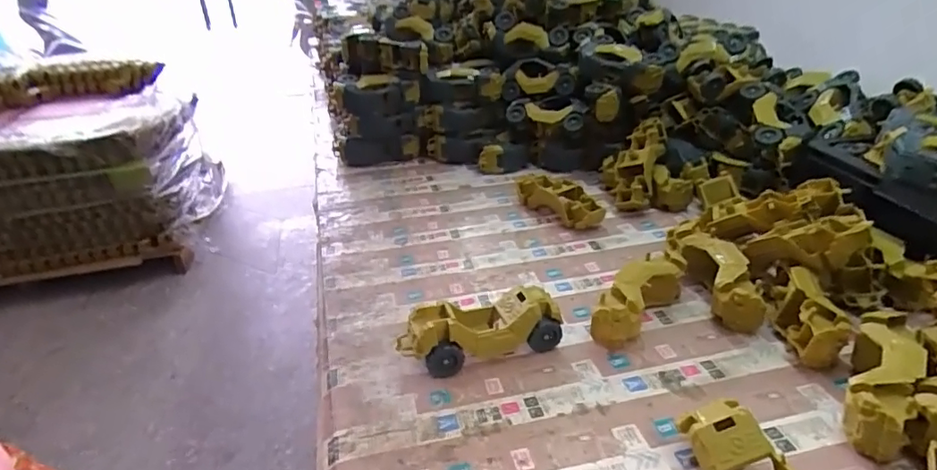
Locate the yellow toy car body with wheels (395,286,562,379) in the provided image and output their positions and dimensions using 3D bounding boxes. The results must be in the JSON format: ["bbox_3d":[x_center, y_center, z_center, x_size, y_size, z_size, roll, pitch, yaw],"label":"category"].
[{"bbox_3d":[0.010,0.099,0.587,0.162,0.062,0.057,-13,28,-16],"label":"yellow toy car body with wheels"}]

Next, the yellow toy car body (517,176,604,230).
[{"bbox_3d":[0.142,-0.057,0.884,0.070,0.050,0.162,-14,29,-18],"label":"yellow toy car body"}]

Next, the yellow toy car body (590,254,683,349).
[{"bbox_3d":[0.186,0.073,0.621,0.048,0.059,0.141,18,35,37],"label":"yellow toy car body"}]

